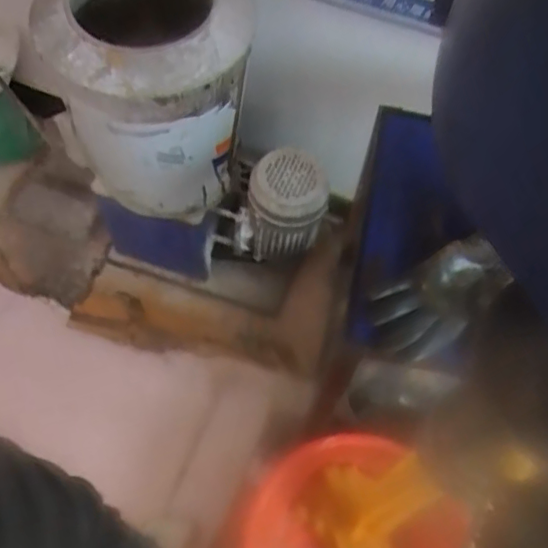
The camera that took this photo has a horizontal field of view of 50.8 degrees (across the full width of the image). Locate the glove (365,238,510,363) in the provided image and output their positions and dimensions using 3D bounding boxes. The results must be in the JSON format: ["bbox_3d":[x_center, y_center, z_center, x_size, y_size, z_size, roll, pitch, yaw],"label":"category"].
[{"bbox_3d":[0.213,0.032,0.740,0.171,0.061,0.107,-31,68,-17],"label":"glove"}]

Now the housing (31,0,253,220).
[{"bbox_3d":[-0.211,-0.319,1.066,0.317,0.441,0.324,-10,63,-8],"label":"housing"}]

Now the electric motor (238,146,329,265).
[{"bbox_3d":[0.024,-0.134,1.261,0.165,0.259,0.172,1,62,-2],"label":"electric motor"}]

